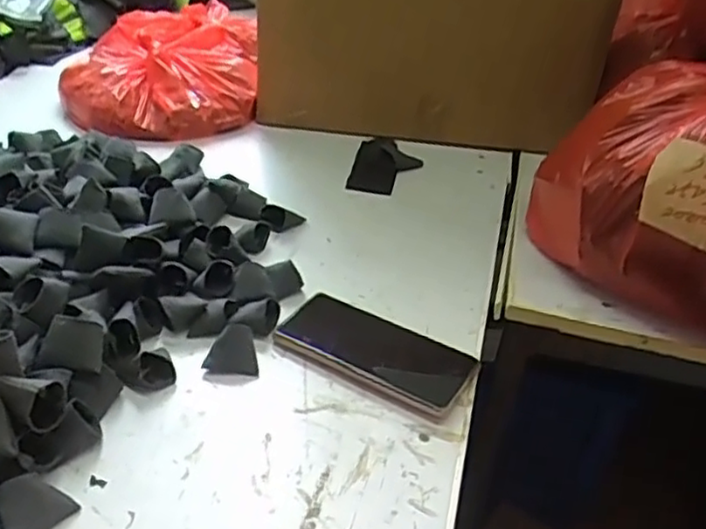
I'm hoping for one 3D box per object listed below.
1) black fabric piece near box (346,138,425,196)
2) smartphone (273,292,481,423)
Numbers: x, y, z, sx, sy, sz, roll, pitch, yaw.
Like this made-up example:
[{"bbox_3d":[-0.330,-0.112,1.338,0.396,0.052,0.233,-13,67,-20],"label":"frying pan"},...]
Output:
[{"bbox_3d":[0.040,-0.122,0.834,0.077,0.030,0.107,11,36,8],"label":"black fabric piece near box"},{"bbox_3d":[0.017,0.069,0.568,0.166,0.012,0.092,20,38,20],"label":"smartphone"}]

